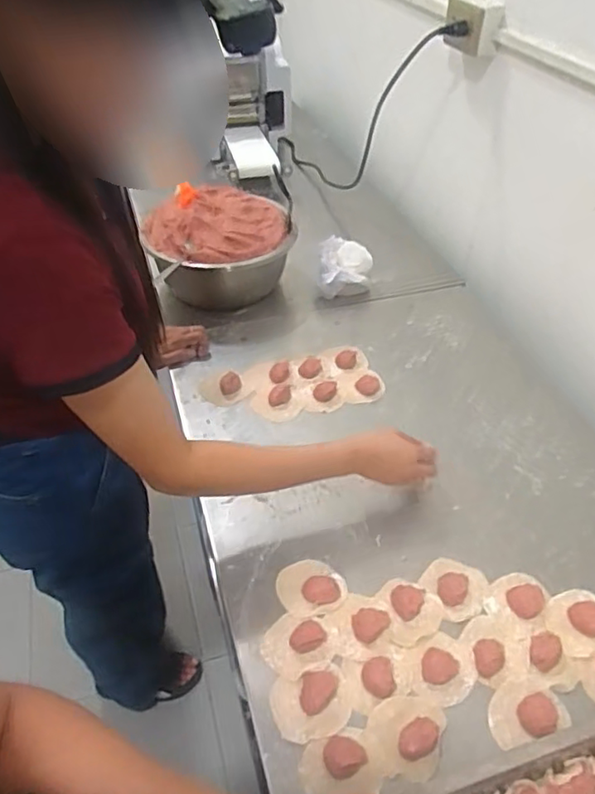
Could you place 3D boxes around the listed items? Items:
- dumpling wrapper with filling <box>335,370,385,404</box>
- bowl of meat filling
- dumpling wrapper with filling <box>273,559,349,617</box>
[{"bbox_3d":[0.104,-0.019,0.985,0.075,0.017,0.069,0,42,0],"label":"dumpling wrapper with filling"},{"bbox_3d":[-0.145,-0.273,1.131,0.269,0.155,0.232,-11,43,-13],"label":"bowl of meat filling"},{"bbox_3d":[0.015,0.229,0.714,0.079,0.017,0.070,34,51,32],"label":"dumpling wrapper with filling"}]

